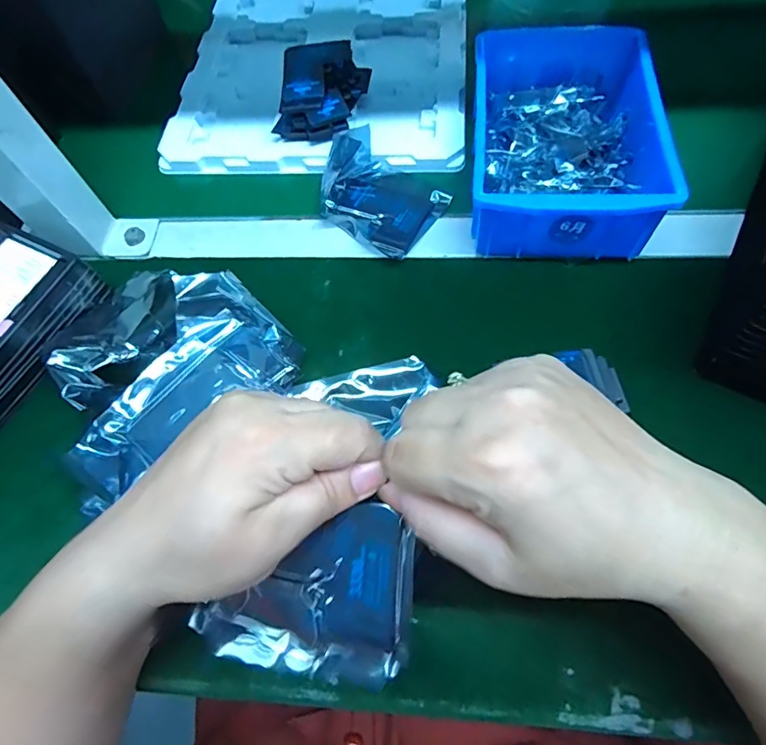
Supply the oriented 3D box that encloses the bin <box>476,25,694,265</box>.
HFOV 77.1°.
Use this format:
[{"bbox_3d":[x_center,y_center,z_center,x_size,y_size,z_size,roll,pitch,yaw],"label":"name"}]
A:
[{"bbox_3d":[0.136,-0.183,0.378,0.129,0.071,0.199,3,65,7],"label":"bin"}]

